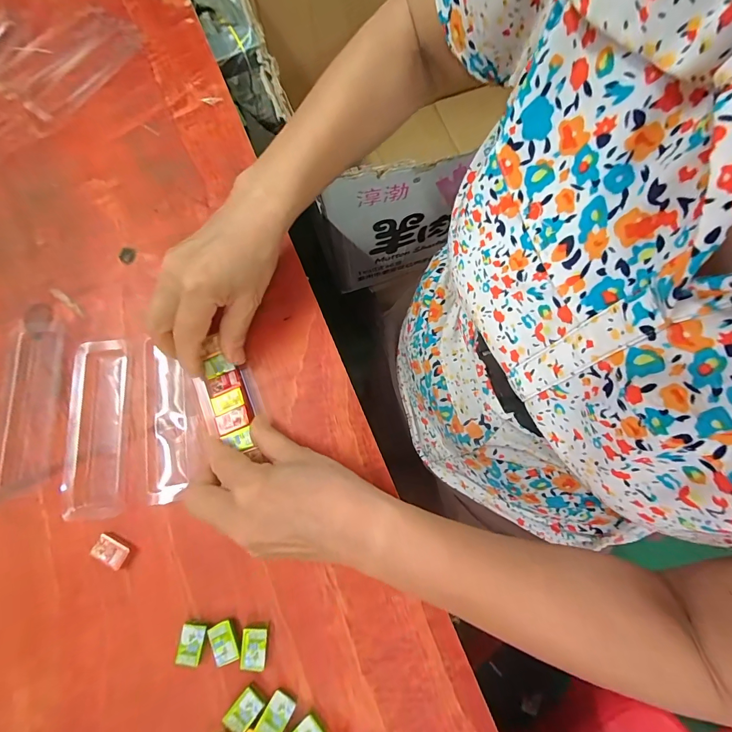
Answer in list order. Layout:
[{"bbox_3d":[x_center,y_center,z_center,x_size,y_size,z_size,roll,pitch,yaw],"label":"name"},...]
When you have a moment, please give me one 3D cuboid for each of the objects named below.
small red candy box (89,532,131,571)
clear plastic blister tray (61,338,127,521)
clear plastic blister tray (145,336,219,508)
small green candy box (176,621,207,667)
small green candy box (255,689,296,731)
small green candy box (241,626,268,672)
[{"bbox_3d":[-0.189,0.137,0.269,0.027,0.009,0.016,32,78,6],"label":"small red candy box"},{"bbox_3d":[-0.217,0.048,0.289,0.043,0.009,0.138,-6,76,-3],"label":"clear plastic blister tray"},{"bbox_3d":[-0.156,0.042,0.292,0.047,0.007,0.123,-12,77,-4],"label":"clear plastic blister tray"},{"bbox_3d":[-0.122,0.194,0.254,0.017,0.006,0.024,5,76,0],"label":"small green candy box"},{"bbox_3d":[-0.060,0.235,0.243,0.017,0.004,0.025,22,58,18],"label":"small green candy box"},{"bbox_3d":[-0.078,0.198,0.254,0.018,0.004,0.025,-2,76,-2],"label":"small green candy box"}]

